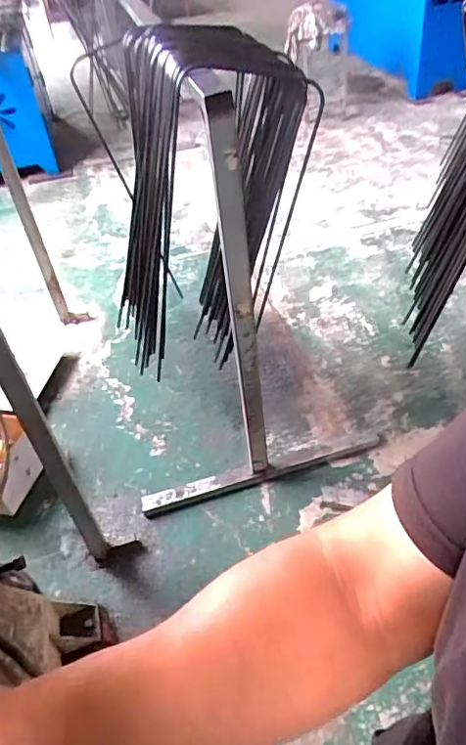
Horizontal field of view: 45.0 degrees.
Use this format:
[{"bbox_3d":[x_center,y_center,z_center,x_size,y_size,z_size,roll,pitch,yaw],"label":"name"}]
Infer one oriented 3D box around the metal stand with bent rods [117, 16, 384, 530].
[{"bbox_3d":[-0.076,-0.319,1.763,0.688,1.320,0.904,-16,41,-11],"label":"metal stand with bent rods"}]

